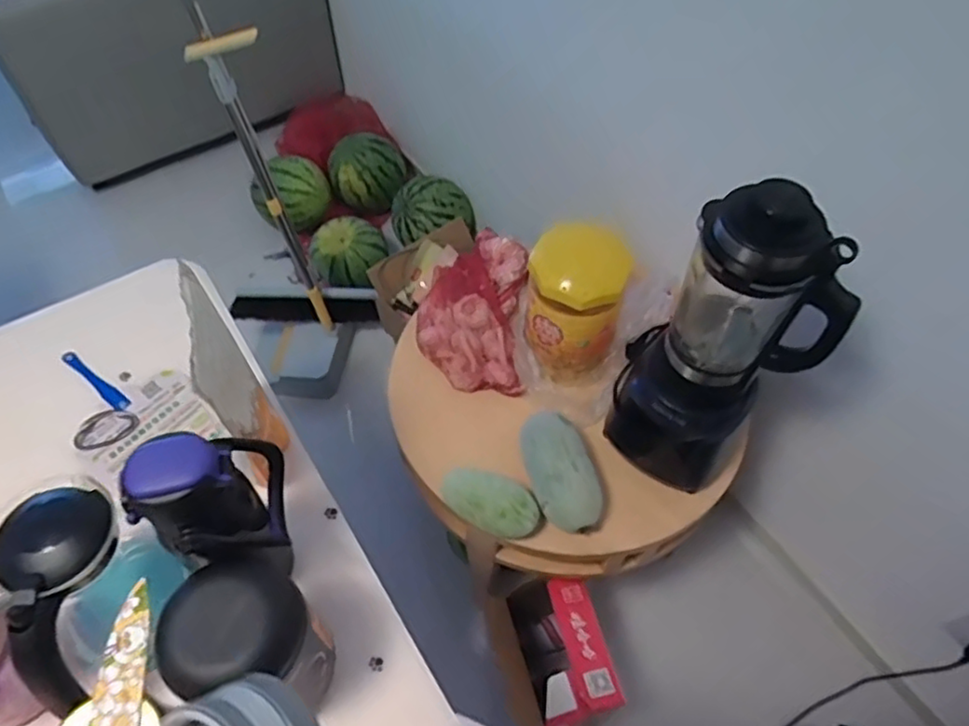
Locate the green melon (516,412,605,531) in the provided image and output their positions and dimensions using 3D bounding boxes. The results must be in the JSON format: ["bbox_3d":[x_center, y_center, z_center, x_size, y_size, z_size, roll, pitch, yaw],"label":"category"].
[{"bbox_3d":[0.110,0.159,0.972,0.100,0.087,0.165,-13,57,-9],"label":"green melon"}]

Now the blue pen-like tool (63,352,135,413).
[{"bbox_3d":[-0.475,0.022,0.814,0.125,0.008,0.019,32,61,19],"label":"blue pen-like tool"}]

